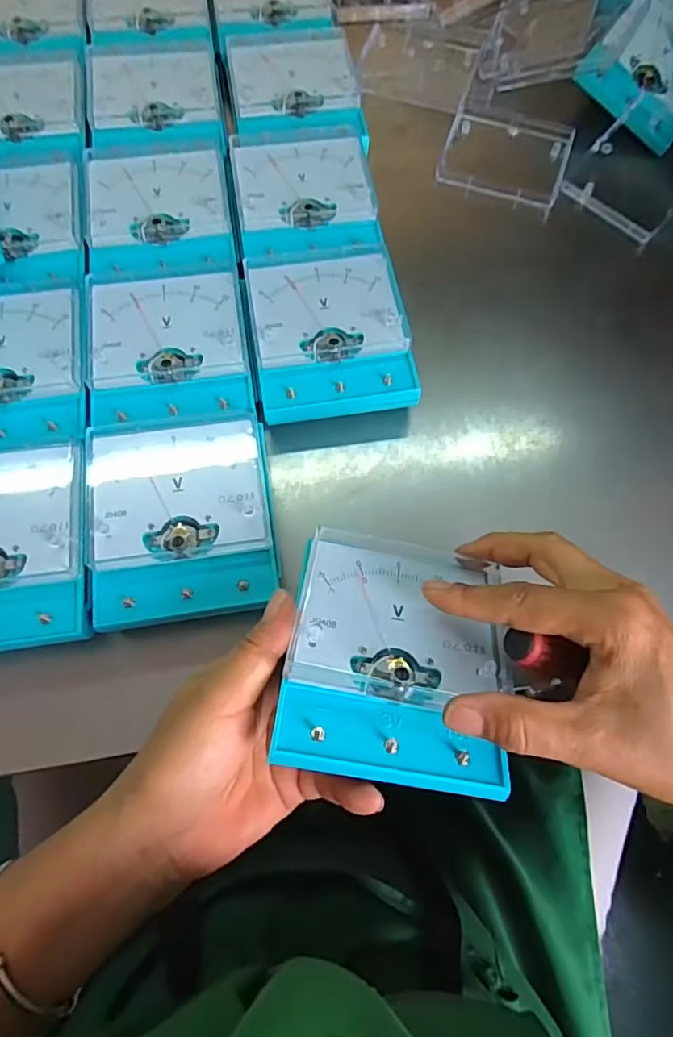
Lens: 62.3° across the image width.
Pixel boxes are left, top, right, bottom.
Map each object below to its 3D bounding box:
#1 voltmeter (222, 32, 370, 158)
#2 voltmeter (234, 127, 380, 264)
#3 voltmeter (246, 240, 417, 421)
[{"bbox_3d":[-0.033,-0.337,0.453,0.102,0.038,0.126,-7,70,-4],"label":"voltmeter"},{"bbox_3d":[-0.022,-0.231,0.416,0.101,0.037,0.122,-8,70,-4],"label":"voltmeter"},{"bbox_3d":[-0.005,-0.120,0.373,0.096,0.036,0.120,-8,71,-4],"label":"voltmeter"}]

